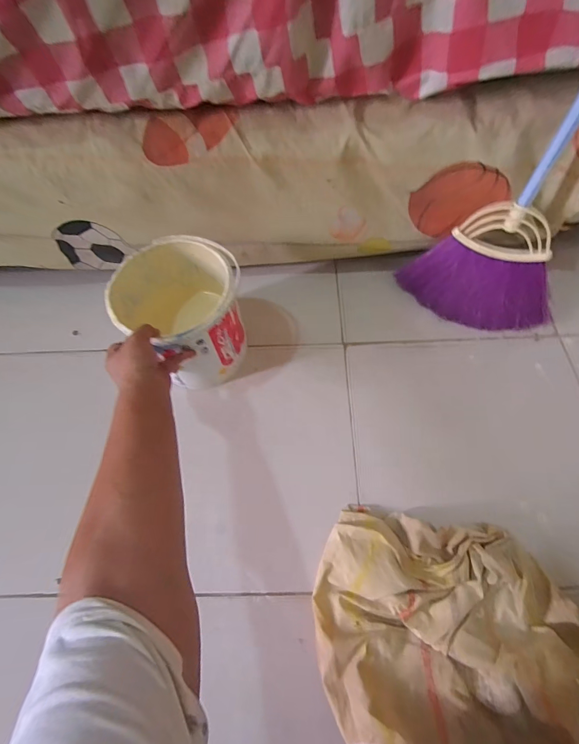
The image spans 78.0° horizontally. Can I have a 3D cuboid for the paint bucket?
[{"bbox_3d":[-0.173,-0.097,0.602,0.188,0.173,0.181,-1,64,1],"label":"paint bucket"}]

